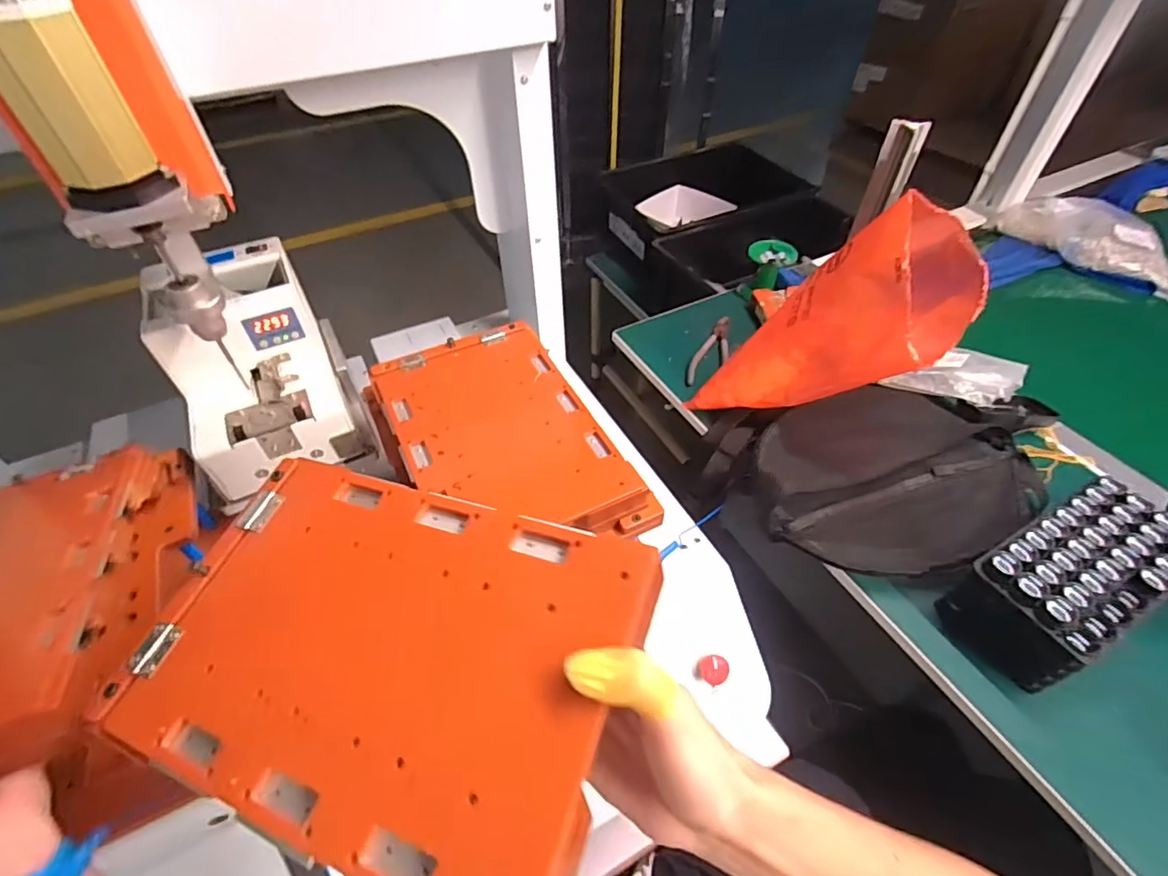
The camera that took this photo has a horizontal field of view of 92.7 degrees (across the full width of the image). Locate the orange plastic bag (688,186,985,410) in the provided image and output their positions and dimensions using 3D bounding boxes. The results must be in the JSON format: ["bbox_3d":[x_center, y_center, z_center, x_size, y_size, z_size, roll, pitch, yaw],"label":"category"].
[{"bbox_3d":[0.297,-0.137,0.633,0.214,0.234,0.227,30,55,25],"label":"orange plastic bag"}]

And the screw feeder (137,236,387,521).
[{"bbox_3d":[-0.317,-0.069,0.544,0.136,0.148,0.198,-24,52,-19],"label":"screw feeder"}]

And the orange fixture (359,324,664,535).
[{"bbox_3d":[-0.076,0.000,0.498,0.169,0.039,0.258,-24,52,-19],"label":"orange fixture"}]

